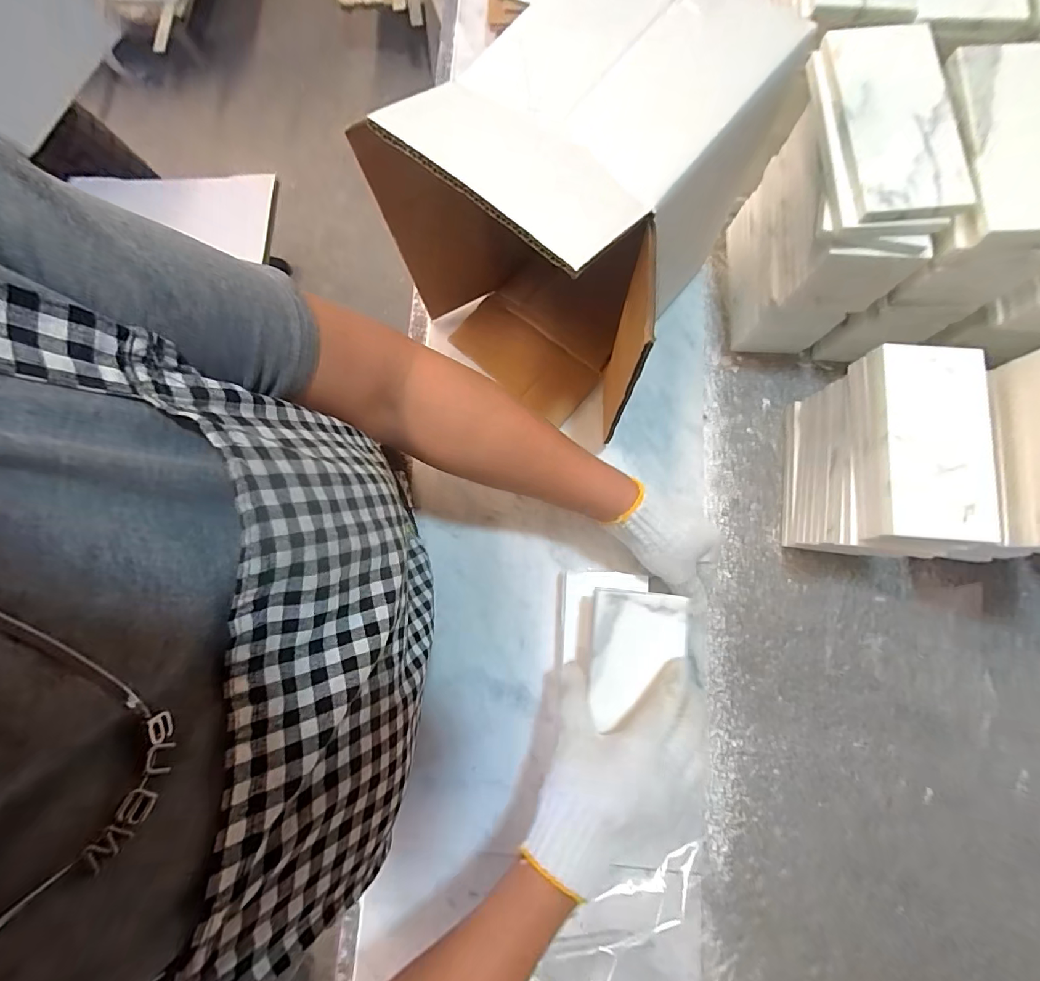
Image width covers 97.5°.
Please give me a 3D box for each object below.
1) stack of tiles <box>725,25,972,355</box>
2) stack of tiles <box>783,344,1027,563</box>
[{"bbox_3d":[0.268,-0.240,0.418,0.095,0.198,0.168,2,80,1],"label":"stack of tiles"},{"bbox_3d":[0.309,-0.023,0.401,0.081,0.159,0.160,5,80,1],"label":"stack of tiles"}]

